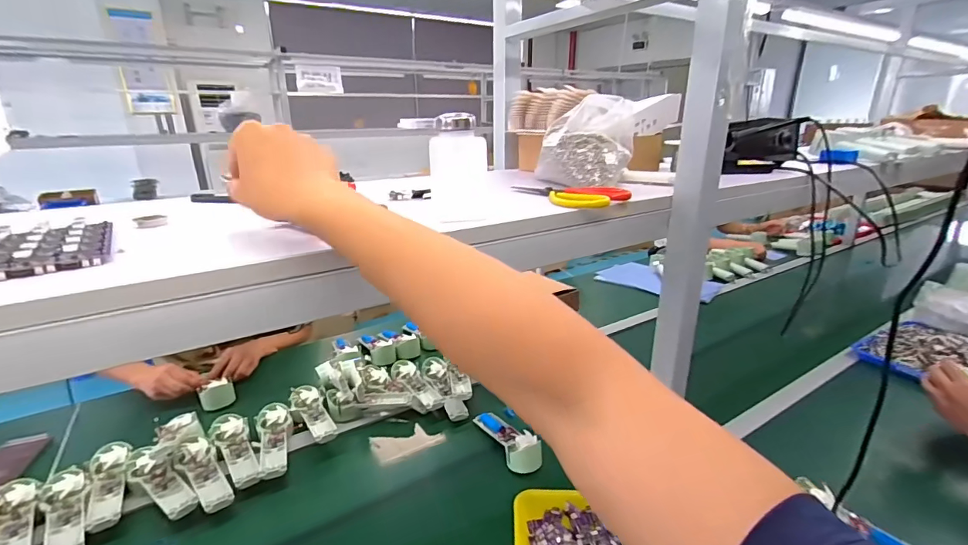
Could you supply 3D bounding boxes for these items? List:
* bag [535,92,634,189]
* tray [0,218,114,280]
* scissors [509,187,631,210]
[{"bbox_3d":[0.155,-0.200,0.675,0.140,0.111,0.150,4,20,13],"label":"bag"},{"bbox_3d":[-0.361,-0.023,0.367,0.080,0.017,0.130,-14,23,-33],"label":"tray"},{"bbox_3d":[0.106,-0.107,0.585,0.083,0.016,0.165,-12,22,-29],"label":"scissors"}]

